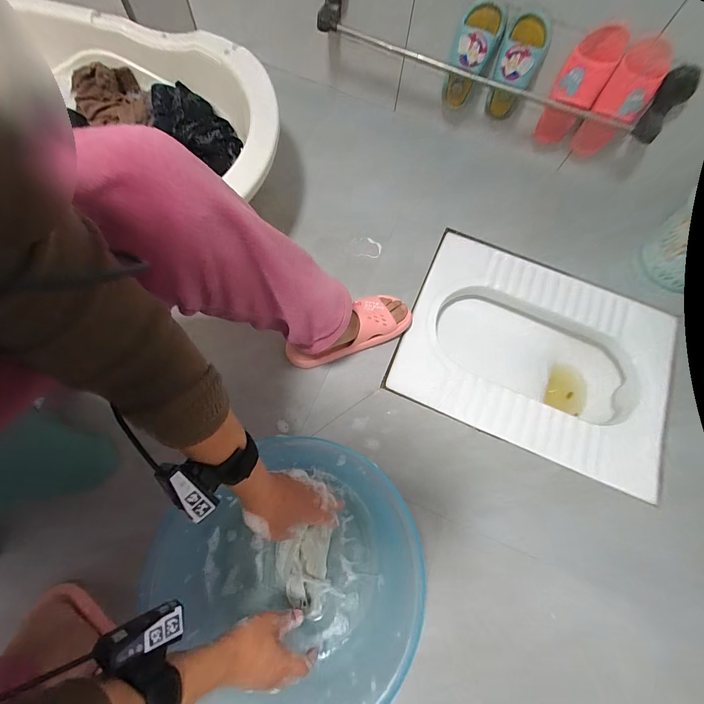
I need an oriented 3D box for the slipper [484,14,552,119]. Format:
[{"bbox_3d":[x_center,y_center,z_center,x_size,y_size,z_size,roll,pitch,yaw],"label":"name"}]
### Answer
[{"bbox_3d":[0.333,-0.580,0.720,0.090,0.207,0.056,4,69,-2],"label":"slipper"}]

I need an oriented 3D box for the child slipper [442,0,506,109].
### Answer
[{"bbox_3d":[0.242,-0.605,0.719,0.084,0.188,0.062,15,70,3],"label":"child slipper"}]

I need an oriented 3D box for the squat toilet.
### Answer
[{"bbox_3d":[0.399,0.030,0.820,0.559,0.194,0.430,23,71,5],"label":"squat toilet"}]

